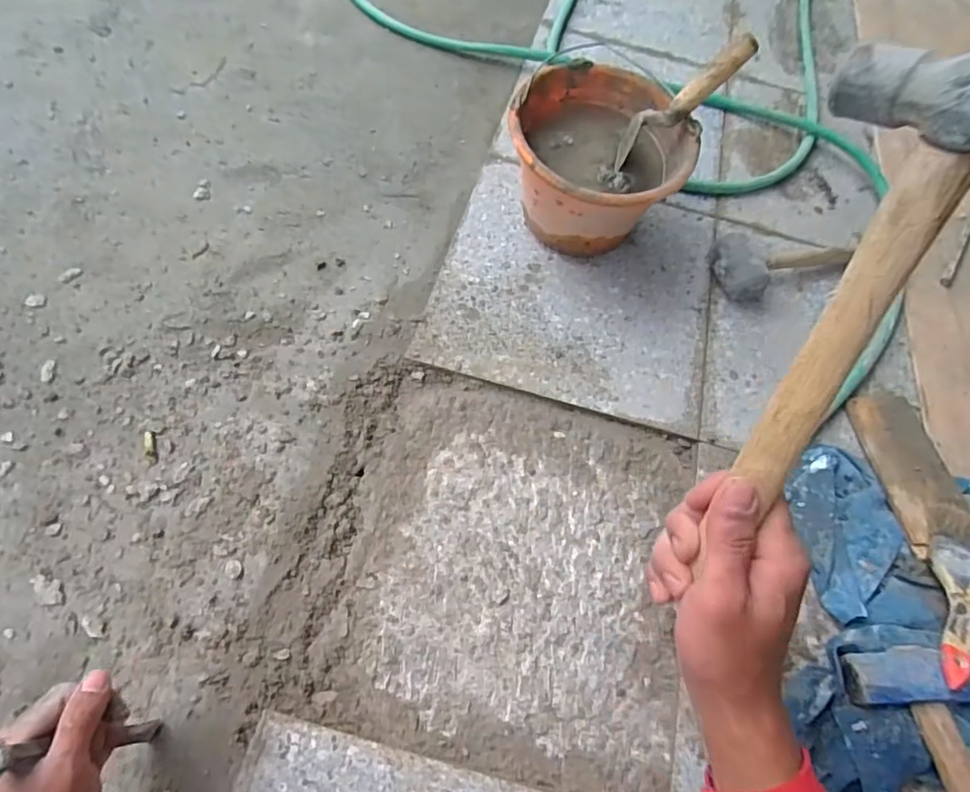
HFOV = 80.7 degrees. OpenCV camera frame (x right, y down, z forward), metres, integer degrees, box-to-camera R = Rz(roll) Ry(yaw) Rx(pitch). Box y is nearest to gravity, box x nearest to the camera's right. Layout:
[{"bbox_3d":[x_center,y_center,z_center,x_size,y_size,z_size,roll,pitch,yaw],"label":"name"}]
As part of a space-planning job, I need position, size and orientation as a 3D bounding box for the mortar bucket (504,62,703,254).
[{"bbox_3d":[0.152,-0.312,0.798,0.226,0.167,0.244,22,63,8],"label":"mortar bucket"}]

